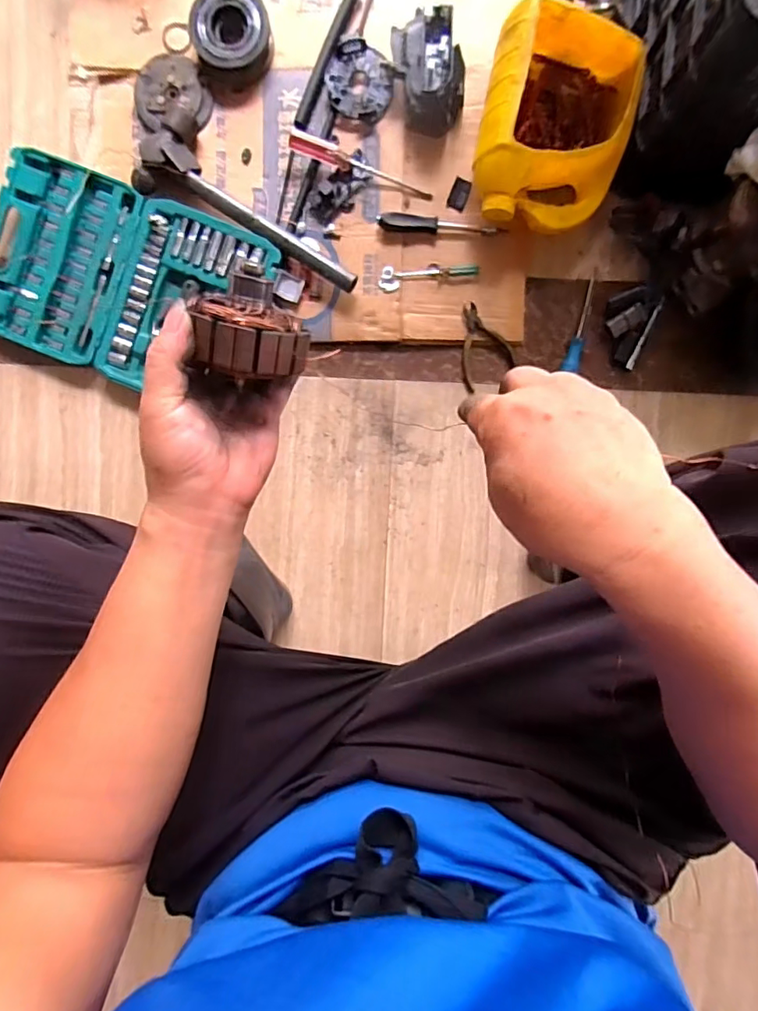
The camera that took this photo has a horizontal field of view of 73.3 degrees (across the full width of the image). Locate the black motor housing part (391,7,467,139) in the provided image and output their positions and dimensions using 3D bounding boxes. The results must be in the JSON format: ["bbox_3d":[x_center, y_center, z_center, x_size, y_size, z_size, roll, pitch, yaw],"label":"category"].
[{"bbox_3d":[0.066,-0.551,0.651,0.080,0.065,0.119,-16,93,2],"label":"black motor housing part"}]

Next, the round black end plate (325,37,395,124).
[{"bbox_3d":[-0.026,-0.561,0.678,0.091,0.019,0.081,37,93,-1],"label":"round black end plate"}]

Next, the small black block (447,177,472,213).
[{"bbox_3d":[0.109,-0.419,0.689,0.024,0.010,0.037,24,93,0],"label":"small black block"}]

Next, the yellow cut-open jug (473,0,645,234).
[{"bbox_3d":[0.216,-0.463,0.625,0.181,0.111,0.218,6,93,1],"label":"yellow cut-open jug"}]

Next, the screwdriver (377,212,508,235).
[{"bbox_3d":[0.084,-0.378,0.684,0.171,0.022,0.023,7,93,1],"label":"screwdriver"}]

